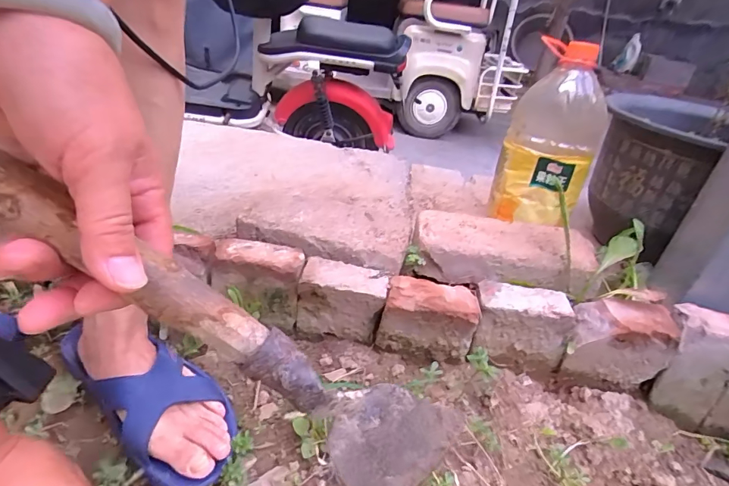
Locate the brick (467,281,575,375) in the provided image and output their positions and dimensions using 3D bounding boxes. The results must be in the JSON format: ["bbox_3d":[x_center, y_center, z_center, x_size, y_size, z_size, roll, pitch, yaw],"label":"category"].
[{"bbox_3d":[0.190,0.108,0.537,0.108,0.101,0.056,9,31,-1],"label":"brick"}]

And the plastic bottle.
[{"bbox_3d":[0.277,-0.155,0.624,0.125,0.243,0.097,22,33,19],"label":"plastic bottle"}]

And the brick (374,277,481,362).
[{"bbox_3d":[0.078,0.098,0.534,0.112,0.088,0.046,13,31,6],"label":"brick"}]

